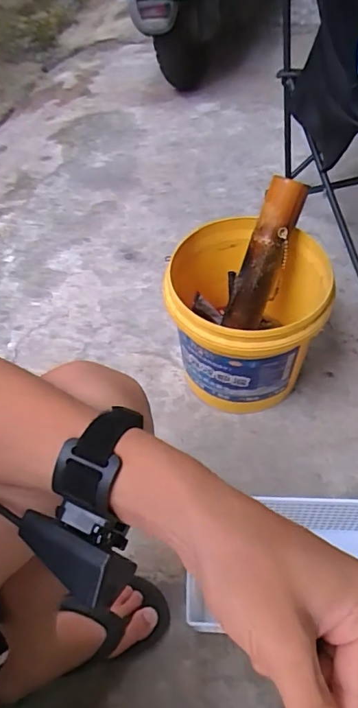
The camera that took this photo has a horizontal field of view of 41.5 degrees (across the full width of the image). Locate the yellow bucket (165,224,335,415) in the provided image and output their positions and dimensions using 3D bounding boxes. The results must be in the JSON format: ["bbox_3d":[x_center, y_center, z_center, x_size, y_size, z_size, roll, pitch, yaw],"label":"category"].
[{"bbox_3d":[0.119,-0.057,0.864,0.260,0.263,0.258,-2,52,2],"label":"yellow bucket"}]

